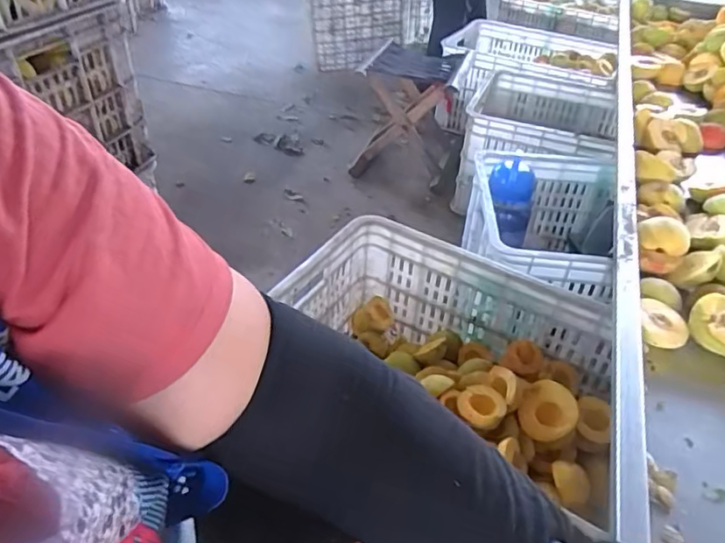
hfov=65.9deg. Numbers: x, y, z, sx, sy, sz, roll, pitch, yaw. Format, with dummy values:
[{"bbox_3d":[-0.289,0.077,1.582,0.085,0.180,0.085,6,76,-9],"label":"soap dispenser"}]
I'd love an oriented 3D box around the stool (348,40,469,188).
[{"bbox_3d":[0.123,-0.443,1.612,0.263,0.318,0.234,15,40,9],"label":"stool"}]

